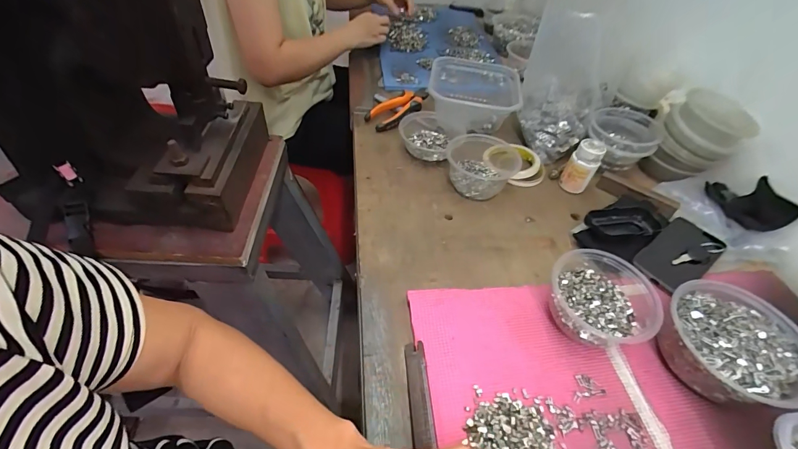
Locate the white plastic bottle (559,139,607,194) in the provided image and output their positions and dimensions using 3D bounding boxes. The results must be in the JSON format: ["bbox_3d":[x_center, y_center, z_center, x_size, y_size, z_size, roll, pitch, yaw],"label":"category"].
[{"bbox_3d":[0.299,-0.096,0.600,0.043,0.072,0.039,30,51,20],"label":"white plastic bottle"}]

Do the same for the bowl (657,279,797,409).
[{"bbox_3d":[0.362,0.134,0.400,0.133,0.067,0.121,3,48,-4],"label":"bowl"}]

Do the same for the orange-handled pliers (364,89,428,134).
[{"bbox_3d":[0.002,-0.225,0.712,0.132,0.030,0.055,-35,58,-13],"label":"orange-handled pliers"}]

